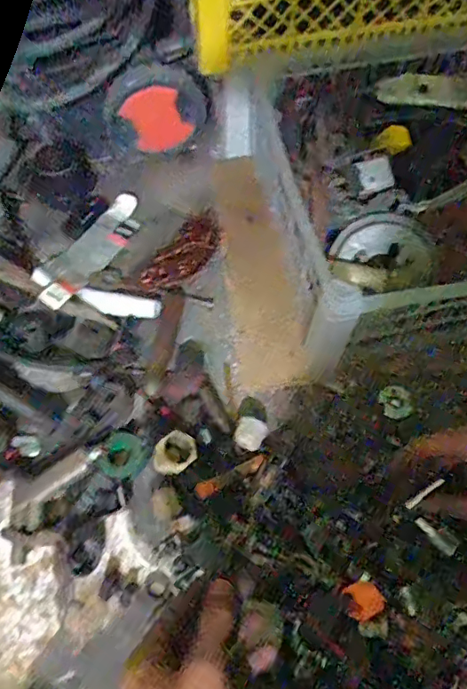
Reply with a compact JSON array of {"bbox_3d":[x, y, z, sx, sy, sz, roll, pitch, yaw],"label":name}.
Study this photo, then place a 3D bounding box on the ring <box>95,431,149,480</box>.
[{"bbox_3d":[-0.106,0.107,0.498,0.044,0.014,0.044,0,65,0],"label":"ring"}]

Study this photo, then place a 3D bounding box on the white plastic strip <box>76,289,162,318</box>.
[{"bbox_3d":[-0.127,-0.046,0.568,0.091,0.006,0.026,10,65,5],"label":"white plastic strip"}]

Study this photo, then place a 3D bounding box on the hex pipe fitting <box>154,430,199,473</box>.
[{"bbox_3d":[-0.055,0.103,0.482,0.035,0.014,0.040,45,73,6],"label":"hex pipe fitting"}]

